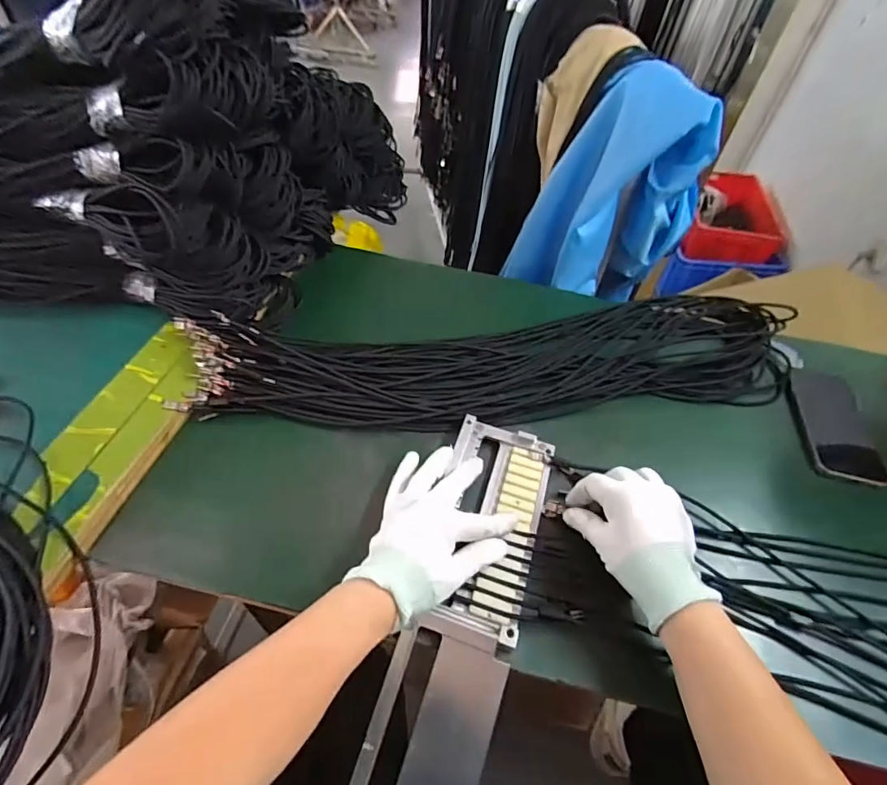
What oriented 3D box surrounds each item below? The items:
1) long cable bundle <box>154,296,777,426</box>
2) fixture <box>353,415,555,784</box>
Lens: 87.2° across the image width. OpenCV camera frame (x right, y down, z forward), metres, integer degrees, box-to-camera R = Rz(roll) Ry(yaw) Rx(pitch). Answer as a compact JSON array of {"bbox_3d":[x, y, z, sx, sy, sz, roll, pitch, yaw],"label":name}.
[{"bbox_3d":[0.085,-0.041,0.556,0.737,0.032,0.171,-6,50,-11],"label":"long cable bundle"},{"bbox_3d":[0.011,0.197,0.386,0.091,0.050,0.392,17,61,8],"label":"fixture"}]

